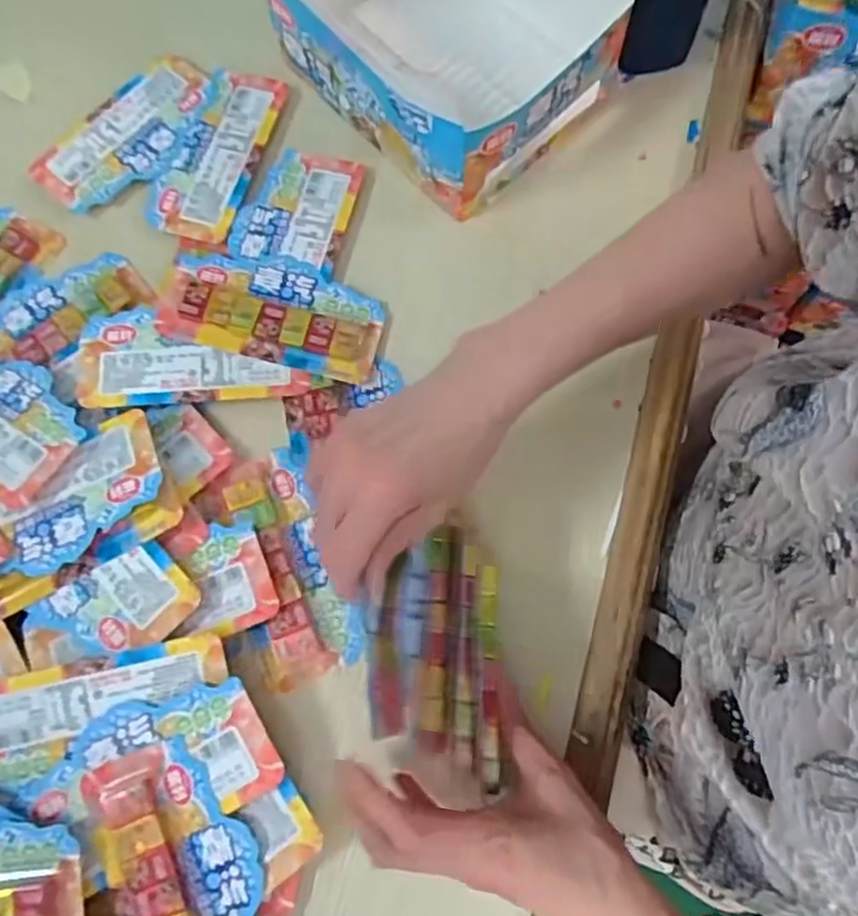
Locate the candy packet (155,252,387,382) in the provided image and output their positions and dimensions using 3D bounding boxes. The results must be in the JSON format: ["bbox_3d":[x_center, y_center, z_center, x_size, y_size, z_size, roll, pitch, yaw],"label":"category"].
[{"bbox_3d":[-0.105,-0.104,0.463,0.146,0.017,0.079,11,74,3],"label":"candy packet"}]

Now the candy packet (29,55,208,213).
[{"bbox_3d":[-0.228,-0.248,0.522,0.081,0.007,0.146,39,77,10],"label":"candy packet"}]

